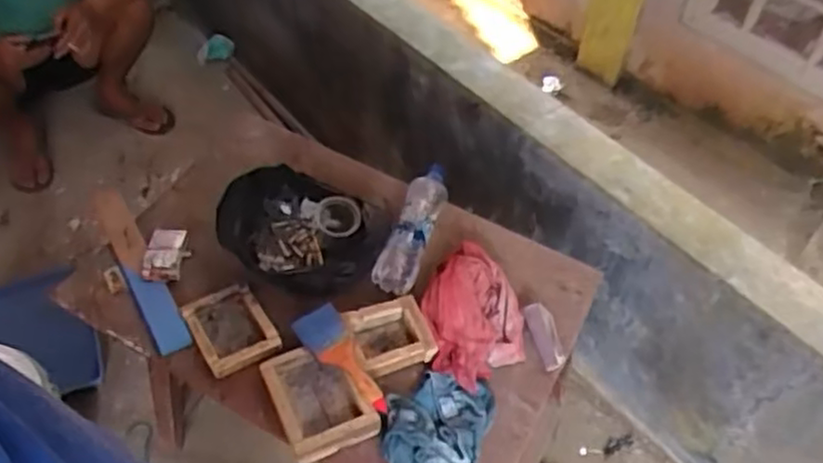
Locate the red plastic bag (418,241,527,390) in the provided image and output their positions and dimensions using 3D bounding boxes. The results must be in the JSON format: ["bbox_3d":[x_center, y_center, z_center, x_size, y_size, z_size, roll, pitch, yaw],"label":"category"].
[{"bbox_3d":[0.093,0.115,1.069,0.148,0.071,0.223,-9,53,-7],"label":"red plastic bag"}]

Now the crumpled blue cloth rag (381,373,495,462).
[{"bbox_3d":[0.033,0.260,0.974,0.139,0.038,0.161,17,54,12],"label":"crumpled blue cloth rag"}]

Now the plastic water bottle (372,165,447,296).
[{"bbox_3d":[0.004,-0.011,1.157,0.063,0.062,0.228,15,54,11],"label":"plastic water bottle"}]

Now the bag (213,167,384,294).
[{"bbox_3d":[-0.171,-0.002,1.106,0.241,0.126,0.170,-12,53,-10],"label":"bag"}]

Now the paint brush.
[{"bbox_3d":[-0.101,0.183,1.002,0.066,0.015,0.179,-26,57,-19],"label":"paint brush"}]

